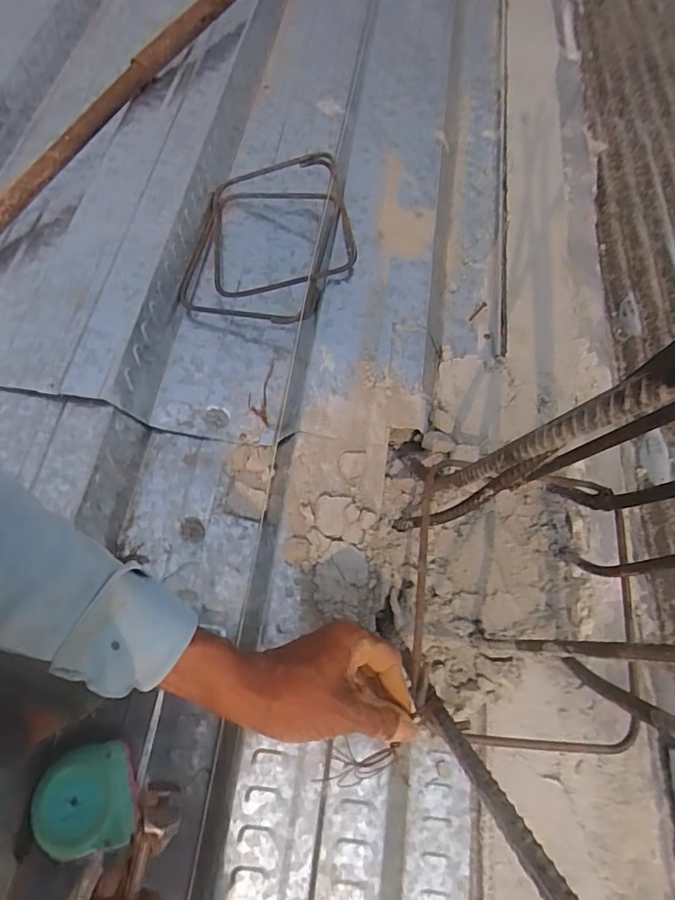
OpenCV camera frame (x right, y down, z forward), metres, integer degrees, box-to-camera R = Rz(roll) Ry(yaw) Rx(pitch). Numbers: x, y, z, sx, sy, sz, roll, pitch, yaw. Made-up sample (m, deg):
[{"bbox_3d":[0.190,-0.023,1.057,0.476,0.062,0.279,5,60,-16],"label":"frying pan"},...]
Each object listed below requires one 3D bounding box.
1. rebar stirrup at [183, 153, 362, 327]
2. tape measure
[{"bbox_3d":[-0.079,-0.290,0.678,0.212,0.057,0.280,9,66,2],"label":"rebar stirrup"},{"bbox_3d":[-0.207,0.293,0.428,0.073,0.043,0.076,-16,68,-9],"label":"tape measure"}]

